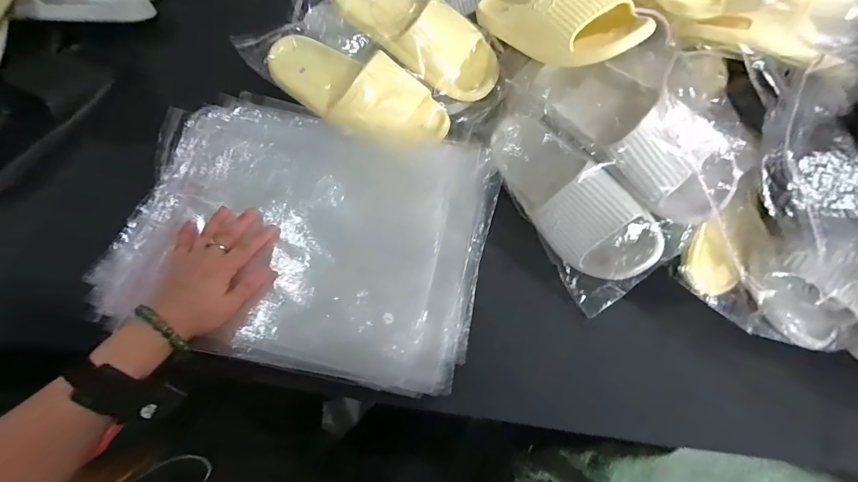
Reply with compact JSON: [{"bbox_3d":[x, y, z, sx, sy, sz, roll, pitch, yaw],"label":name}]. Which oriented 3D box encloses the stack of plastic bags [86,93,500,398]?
[{"bbox_3d":[-0.155,-0.015,0.449,0.443,0.047,0.310,14,67,4],"label":"stack of plastic bags"}]

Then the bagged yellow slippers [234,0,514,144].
[{"bbox_3d":[-0.063,-0.258,0.506,0.338,0.104,0.237,36,70,13],"label":"bagged yellow slippers"}]

